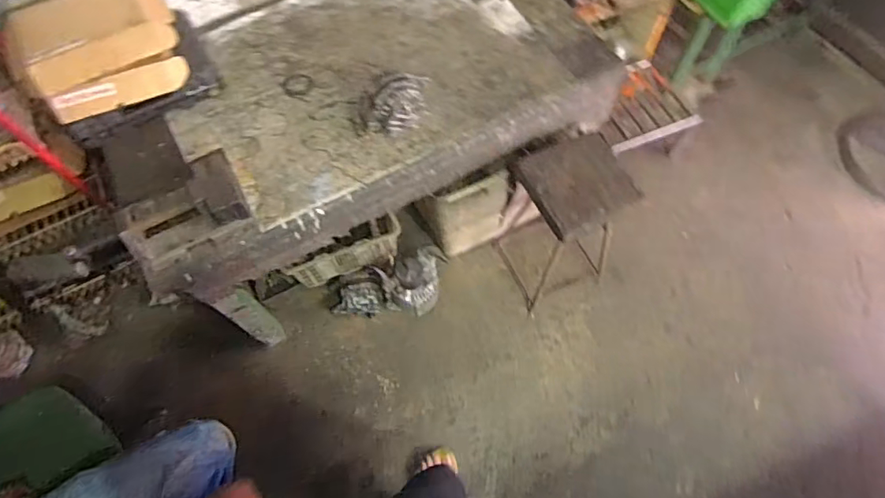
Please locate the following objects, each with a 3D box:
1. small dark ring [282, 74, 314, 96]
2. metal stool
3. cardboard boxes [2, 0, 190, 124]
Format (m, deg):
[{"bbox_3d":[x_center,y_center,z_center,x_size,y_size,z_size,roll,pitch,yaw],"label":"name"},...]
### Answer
[{"bbox_3d":[-0.383,-0.436,1.380,0.080,0.004,0.076,-5,63,-2],"label":"small dark ring"},{"bbox_3d":[0.348,-0.068,1.545,0.254,0.505,0.271,-21,65,-9],"label":"metal stool"},{"bbox_3d":[-0.812,-0.498,1.222,0.339,0.196,0.282,-32,67,-14],"label":"cardboard boxes"}]

